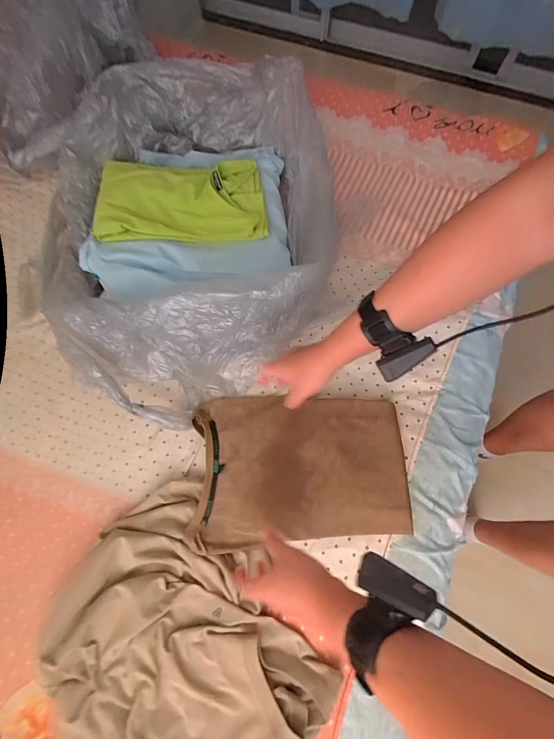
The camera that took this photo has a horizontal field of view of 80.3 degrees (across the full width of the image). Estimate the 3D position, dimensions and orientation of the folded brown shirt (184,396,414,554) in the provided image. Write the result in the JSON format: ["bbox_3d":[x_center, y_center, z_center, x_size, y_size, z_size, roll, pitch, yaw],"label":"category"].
[{"bbox_3d":[0.040,0.164,0.581,0.365,0.035,0.250,-5,73,-1],"label":"folded brown shirt"}]

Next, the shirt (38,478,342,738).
[{"bbox_3d":[-0.174,0.469,0.502,0.430,0.055,0.459,40,77,12],"label":"shirt"}]

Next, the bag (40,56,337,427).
[{"bbox_3d":[-0.152,-0.254,0.651,0.611,0.197,0.644,-18,73,-5],"label":"bag"}]

